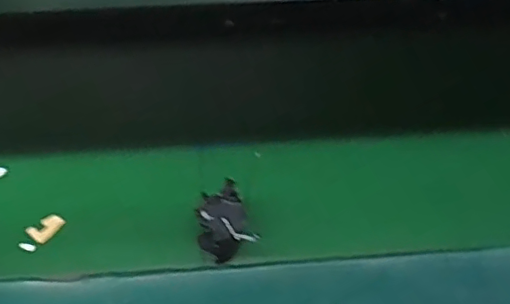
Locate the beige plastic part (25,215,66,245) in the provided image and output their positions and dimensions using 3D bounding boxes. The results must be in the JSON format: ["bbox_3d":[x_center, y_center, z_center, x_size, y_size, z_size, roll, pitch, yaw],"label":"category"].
[{"bbox_3d":[-0.196,0.071,0.522,0.019,0.008,0.031,36,63,22],"label":"beige plastic part"}]

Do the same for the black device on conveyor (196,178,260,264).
[{"bbox_3d":[-0.027,0.068,0.477,0.043,0.054,0.054,-22,59,-12],"label":"black device on conveyor"}]

